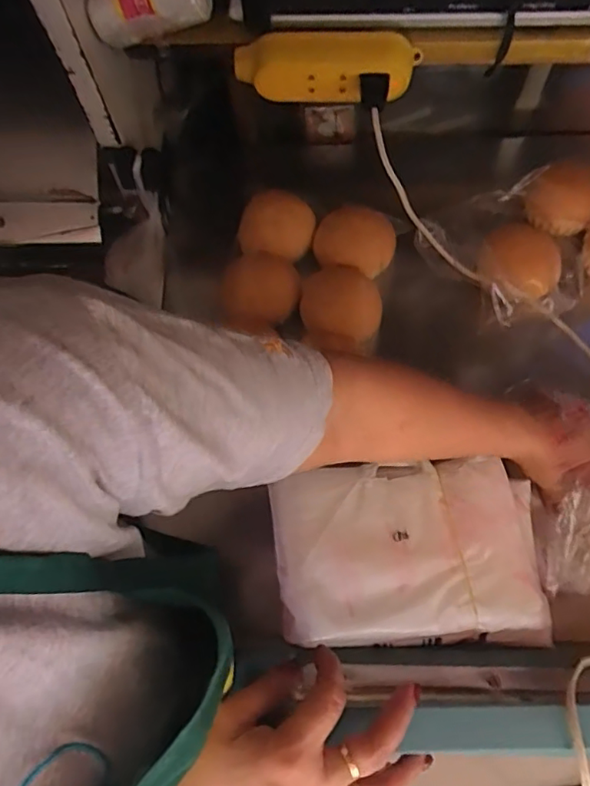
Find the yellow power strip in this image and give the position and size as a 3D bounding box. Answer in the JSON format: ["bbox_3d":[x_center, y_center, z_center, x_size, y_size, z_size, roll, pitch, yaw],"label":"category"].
[{"bbox_3d":[0.030,-0.318,0.542,0.177,0.057,0.035,1,68,3],"label":"yellow power strip"}]

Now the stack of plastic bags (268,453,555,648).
[{"bbox_3d":[0.096,0.134,0.468,0.219,0.030,0.141,-2,68,2],"label":"stack of plastic bags"}]

